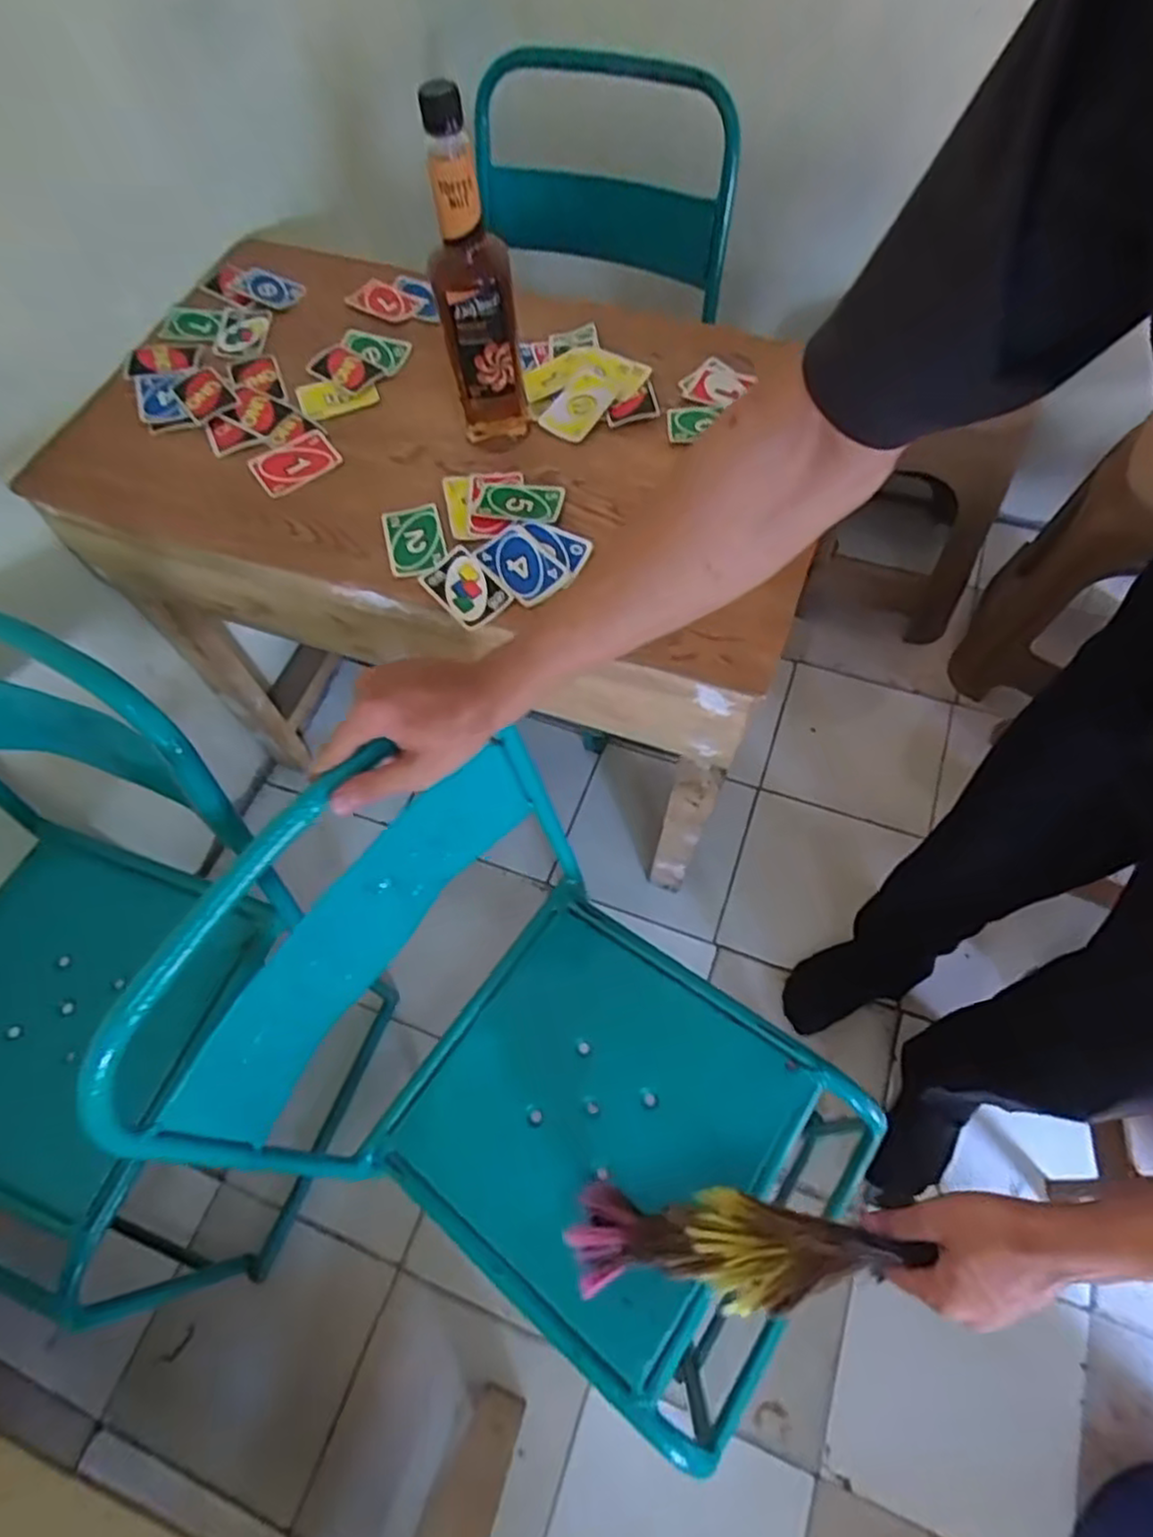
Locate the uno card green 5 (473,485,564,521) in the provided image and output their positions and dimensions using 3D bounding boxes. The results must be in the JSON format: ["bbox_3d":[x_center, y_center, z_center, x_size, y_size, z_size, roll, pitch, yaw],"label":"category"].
[{"bbox_3d":[-0.058,-0.261,0.707,0.087,0.009,0.050,2,63,1],"label":"uno card green 5"}]

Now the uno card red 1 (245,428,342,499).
[{"bbox_3d":[-0.292,-0.319,0.741,0.085,0.006,0.060,-33,75,-15],"label":"uno card red 1"}]

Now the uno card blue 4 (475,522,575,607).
[{"bbox_3d":[-0.052,-0.194,0.679,0.057,0.008,0.087,-37,70,-13],"label":"uno card blue 4"}]

